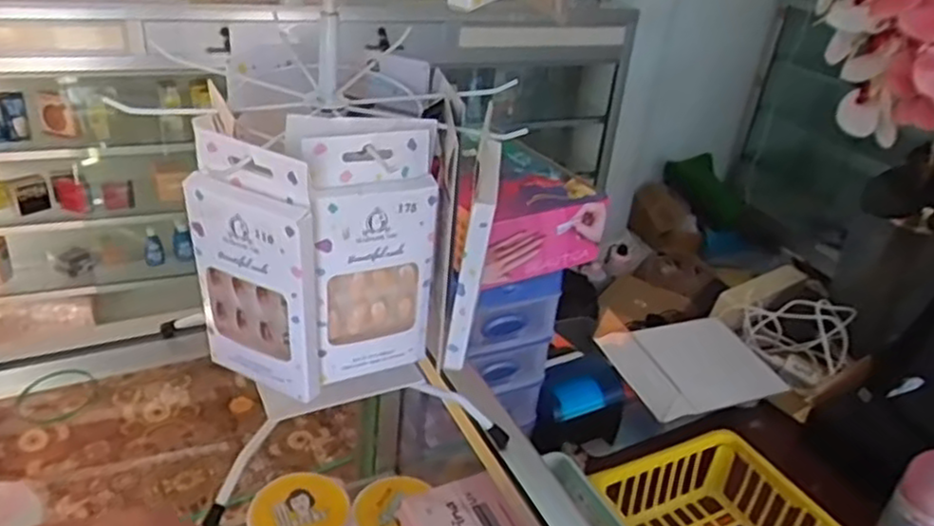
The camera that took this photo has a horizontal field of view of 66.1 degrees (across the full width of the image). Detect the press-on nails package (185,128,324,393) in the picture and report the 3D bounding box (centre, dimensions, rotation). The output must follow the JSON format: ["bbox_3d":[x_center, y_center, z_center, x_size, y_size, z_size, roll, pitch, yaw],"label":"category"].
[{"bbox_3d":[-0.110,0.006,0.373,0.068,0.137,0.018,17,32,17],"label":"press-on nails package"}]

